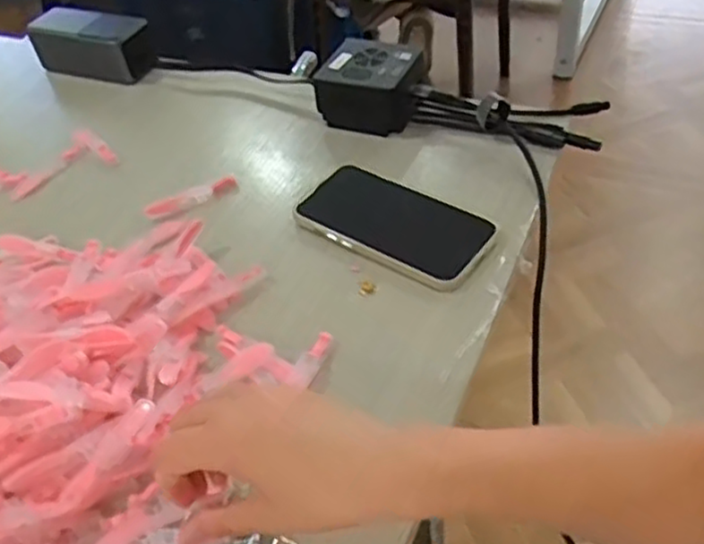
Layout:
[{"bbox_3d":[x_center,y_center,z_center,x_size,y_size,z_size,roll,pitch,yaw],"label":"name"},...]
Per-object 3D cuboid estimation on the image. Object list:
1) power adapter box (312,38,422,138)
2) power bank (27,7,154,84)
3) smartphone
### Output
[{"bbox_3d":[0.015,-0.161,0.623,0.081,0.050,0.070,16,51,21],"label":"power adapter box"},{"bbox_3d":[-0.270,-0.235,0.744,0.136,0.048,0.053,13,50,18],"label":"power bank"},{"bbox_3d":[0.030,-0.037,0.537,0.150,0.010,0.075,26,55,28],"label":"smartphone"}]

